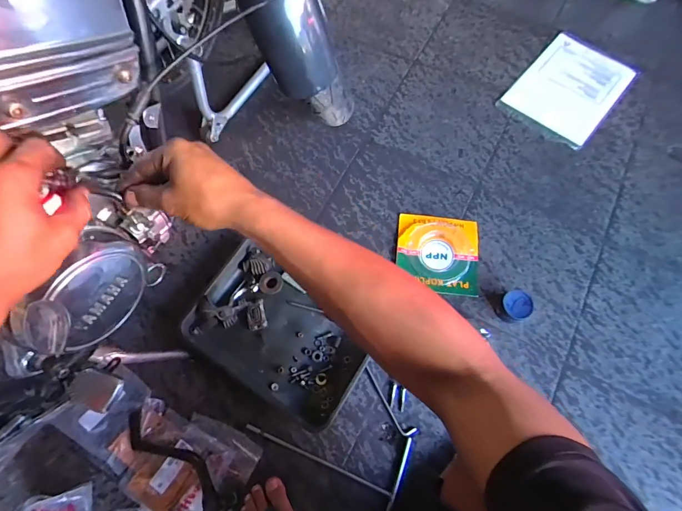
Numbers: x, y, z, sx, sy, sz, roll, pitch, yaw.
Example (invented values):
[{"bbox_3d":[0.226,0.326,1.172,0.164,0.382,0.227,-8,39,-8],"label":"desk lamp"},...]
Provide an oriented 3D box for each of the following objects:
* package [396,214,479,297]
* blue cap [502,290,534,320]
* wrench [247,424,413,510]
[{"bbox_3d":[0.213,-0.008,0.789,0.173,0.023,0.174,5,70,3],"label":"package"},{"bbox_3d":[0.351,0.102,0.721,0.052,0.052,0.053,0,70,1],"label":"blue cap"},{"bbox_3d":[-0.036,0.374,0.656,0.290,0.011,0.182,20,71,8],"label":"wrench"}]

